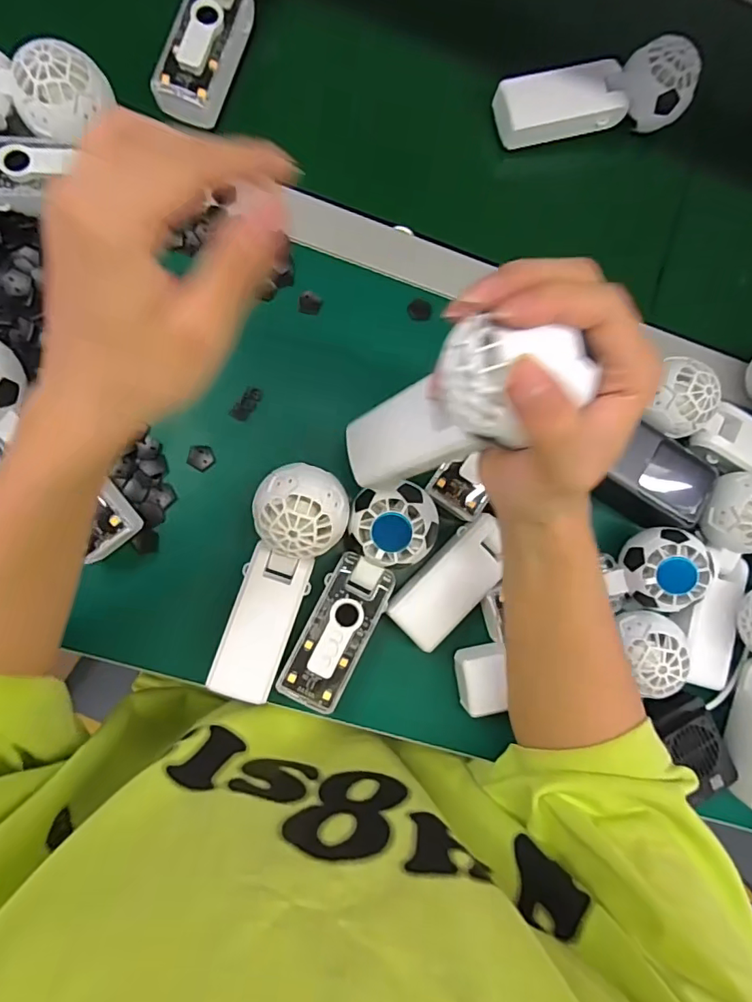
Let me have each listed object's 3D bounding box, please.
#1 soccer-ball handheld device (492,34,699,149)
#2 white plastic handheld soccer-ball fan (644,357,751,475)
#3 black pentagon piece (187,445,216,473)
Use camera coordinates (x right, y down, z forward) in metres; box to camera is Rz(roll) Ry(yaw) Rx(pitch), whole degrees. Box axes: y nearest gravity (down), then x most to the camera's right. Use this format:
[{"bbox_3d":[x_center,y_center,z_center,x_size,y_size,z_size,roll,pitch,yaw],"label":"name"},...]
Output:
[{"bbox_3d":[0.183,-0.342,0.436,0.159,0.065,0.053,-11,86,-9],"label":"soccer-ball handheld device"},{"bbox_3d":[0.291,-0.054,0.409,0.162,0.044,0.052,25,82,-5],"label":"white plastic handheld soccer-ball fan"},{"bbox_3d":[-0.132,-0.033,0.385,0.019,0.004,0.019,35,81,-4],"label":"black pentagon piece"}]

